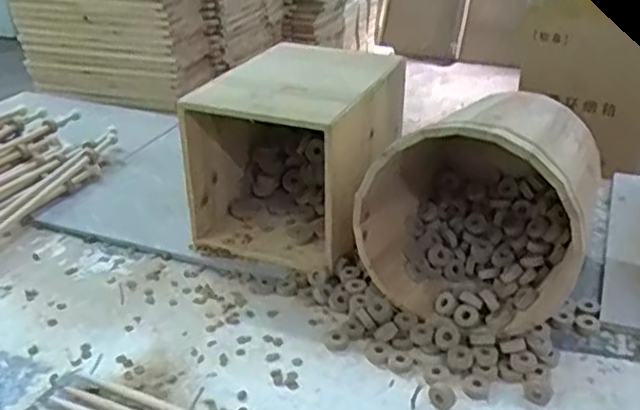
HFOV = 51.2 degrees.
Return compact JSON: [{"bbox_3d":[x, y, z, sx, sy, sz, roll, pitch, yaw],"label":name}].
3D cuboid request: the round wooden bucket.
[{"bbox_3d":[0.185,-0.003,0.753,0.229,0.229,0.218,11,31,24],"label":"round wooden bucket"}]

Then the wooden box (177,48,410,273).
[{"bbox_3d":[-0.032,-0.064,0.890,0.211,0.219,0.255,9,30,20],"label":"wooden box"}]

